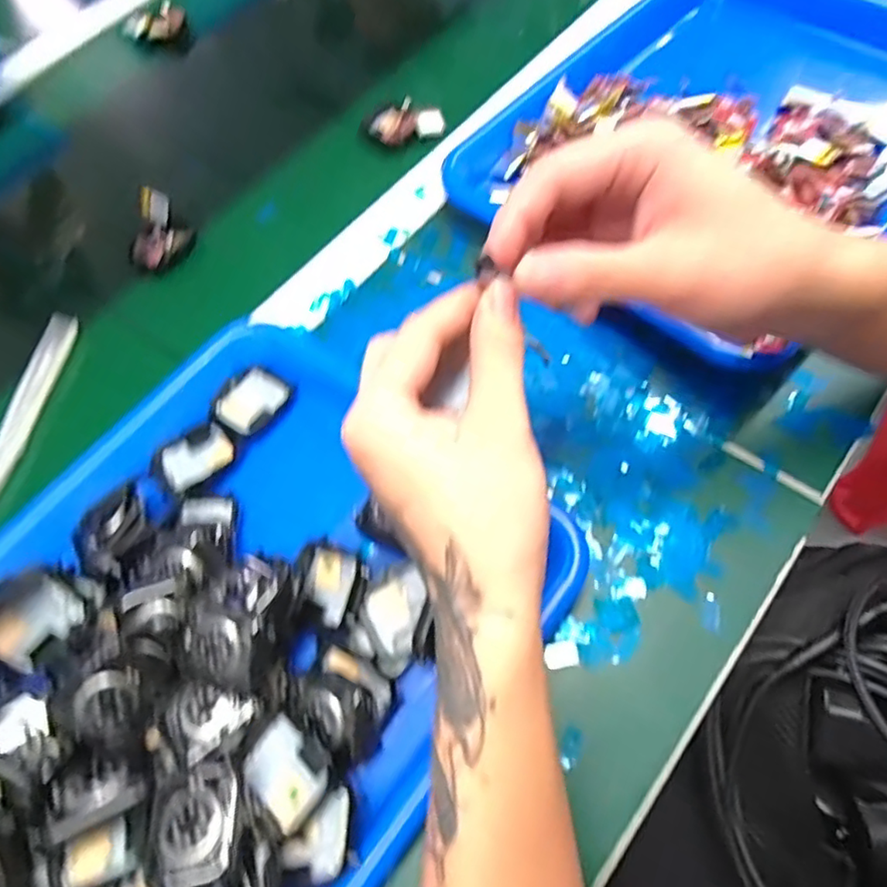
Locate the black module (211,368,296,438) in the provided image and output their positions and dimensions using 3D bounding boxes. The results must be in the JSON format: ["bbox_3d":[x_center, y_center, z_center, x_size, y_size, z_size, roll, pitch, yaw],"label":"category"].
[{"bbox_3d":[-0.114,-0.026,0.363,0.035,0.007,0.042,30,71,19],"label":"black module"}]

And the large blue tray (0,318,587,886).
[{"bbox_3d":[-0.120,0.095,0.281,0.254,0.040,0.326,33,72,20],"label":"large blue tray"}]

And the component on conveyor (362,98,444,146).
[{"bbox_3d":[-0.032,-0.250,0.478,0.063,0.019,0.036,-4,64,4],"label":"component on conveyor"}]

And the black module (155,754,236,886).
[{"bbox_3d":[-0.097,0.153,0.245,0.034,0.013,0.041,-8,50,-7],"label":"black module"}]

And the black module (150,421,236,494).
[{"bbox_3d":[-0.142,0.007,0.348,0.043,0.008,0.036,-36,66,-11],"label":"black module"}]

